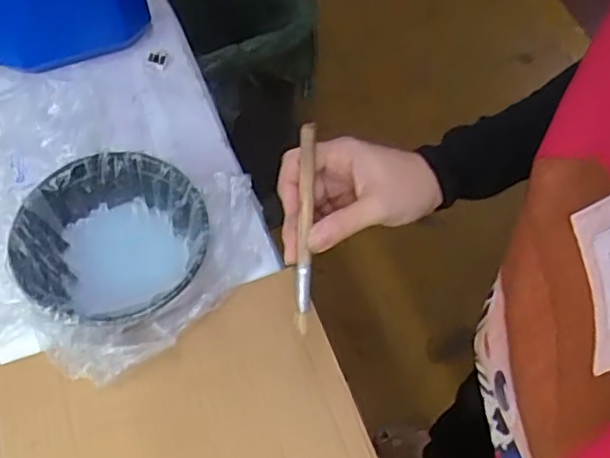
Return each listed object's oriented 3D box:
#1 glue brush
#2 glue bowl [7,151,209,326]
[{"bbox_3d":[0.000,0.003,0.456,0.010,0.154,0.006,2,18,-1],"label":"glue brush"},{"bbox_3d":[-0.171,0.014,0.590,0.161,0.066,0.151,-1,57,2],"label":"glue bowl"}]

